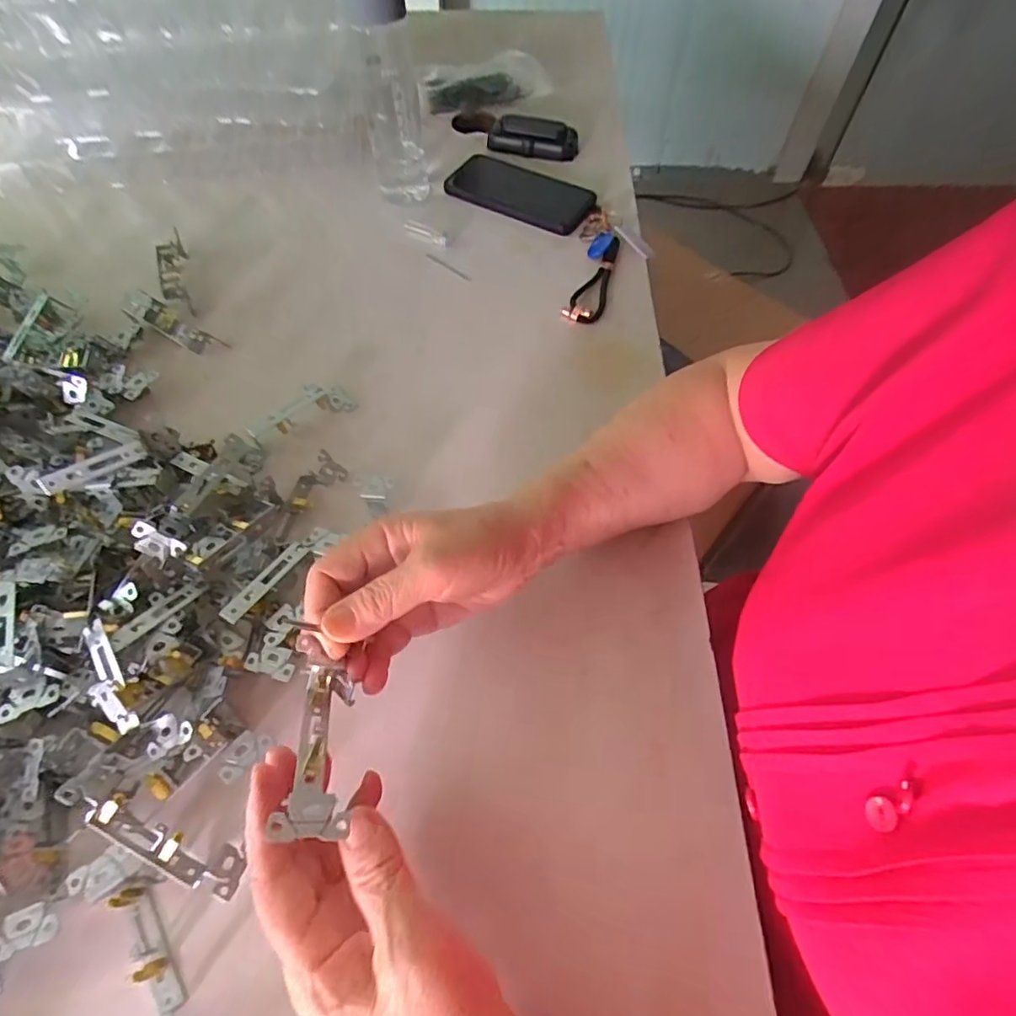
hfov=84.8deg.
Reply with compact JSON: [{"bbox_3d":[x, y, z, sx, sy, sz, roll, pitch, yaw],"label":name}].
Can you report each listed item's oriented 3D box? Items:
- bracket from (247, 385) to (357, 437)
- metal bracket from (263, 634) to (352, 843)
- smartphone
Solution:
[{"bbox_3d":[-0.172,-0.083,0.466,0.085,0.024,0.026,-32,65,-29],"label":"bracket"},{"bbox_3d":[-0.092,0.109,0.272,0.026,0.035,0.100,-14,31,-7],"label":"metal bracket"},{"bbox_3d":[0.015,-0.366,0.637,0.166,0.010,0.092,27,63,14],"label":"smartphone"}]

